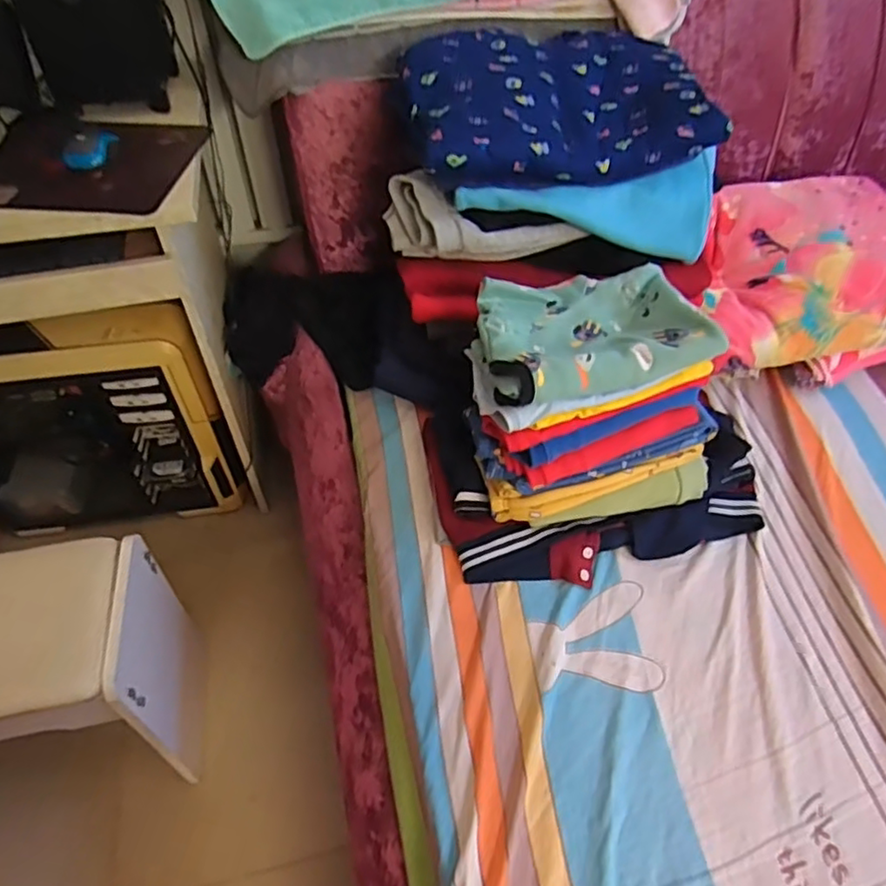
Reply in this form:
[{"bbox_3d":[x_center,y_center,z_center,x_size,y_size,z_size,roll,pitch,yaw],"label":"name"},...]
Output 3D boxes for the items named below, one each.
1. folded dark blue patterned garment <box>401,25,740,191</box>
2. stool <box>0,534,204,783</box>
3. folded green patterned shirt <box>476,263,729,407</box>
[{"bbox_3d":[0.153,-0.493,0.888,0.415,0.084,0.273,-7,70,-10],"label":"folded dark blue patterned garment"},{"bbox_3d":[-0.592,0.362,0.912,0.409,0.399,0.232,-10,48,-9],"label":"stool"},{"bbox_3d":[0.178,-0.145,0.788,0.259,0.044,0.192,-8,48,-7],"label":"folded green patterned shirt"}]

